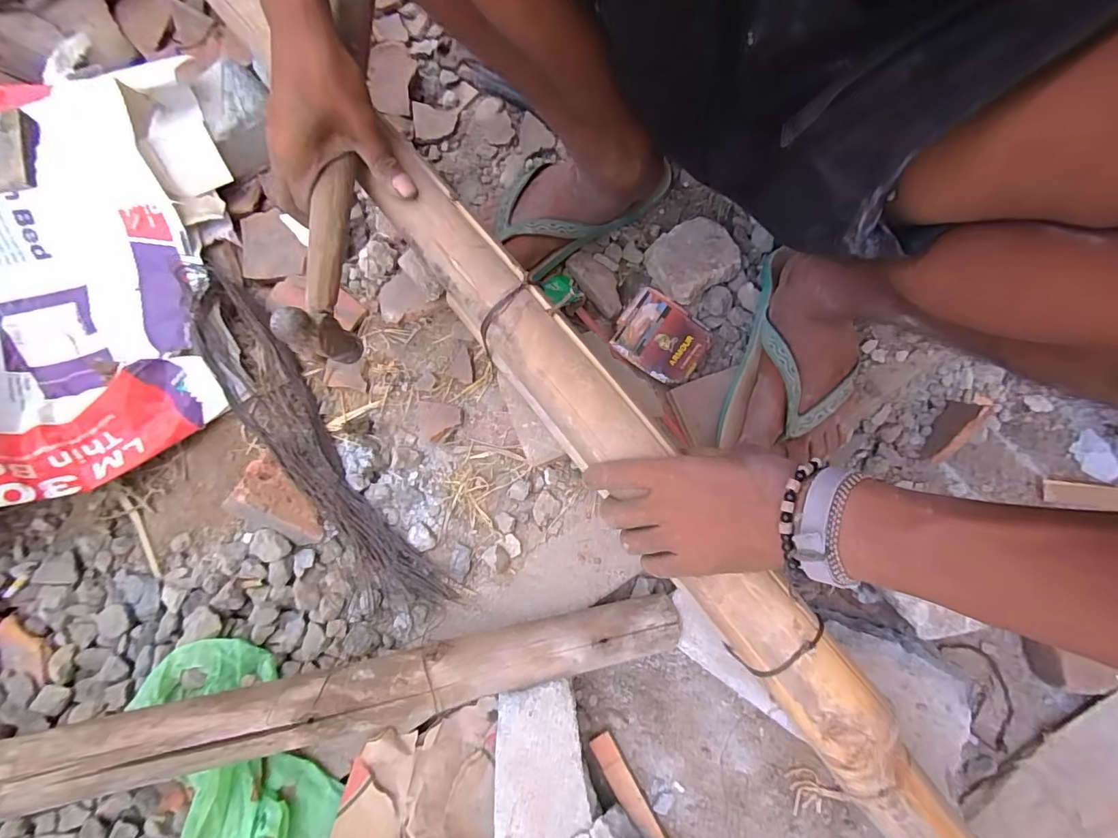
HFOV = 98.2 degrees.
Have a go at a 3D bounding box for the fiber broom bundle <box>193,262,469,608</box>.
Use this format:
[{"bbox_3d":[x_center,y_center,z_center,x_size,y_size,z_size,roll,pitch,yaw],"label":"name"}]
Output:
[{"bbox_3d":[-0.268,0.022,0.508,0.076,0.035,0.448,-39,81,-3],"label":"fiber broom bundle"}]

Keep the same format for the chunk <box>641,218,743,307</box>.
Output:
[{"bbox_3d":[0.144,-0.173,0.522,0.087,0.030,0.079,-32,76,-2],"label":"chunk"}]

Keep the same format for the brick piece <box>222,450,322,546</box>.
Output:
[{"bbox_3d":[-0.284,0.084,0.485,0.101,0.039,0.066,32,84,8],"label":"brick piece"}]

